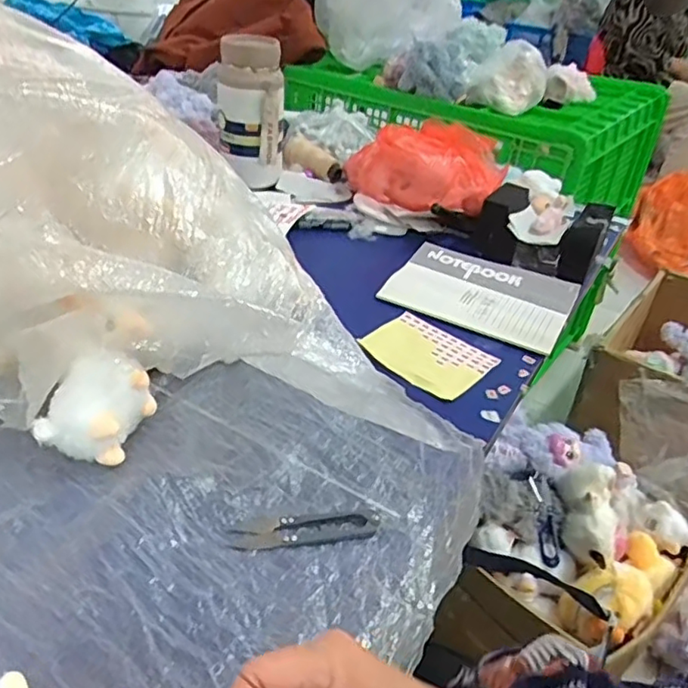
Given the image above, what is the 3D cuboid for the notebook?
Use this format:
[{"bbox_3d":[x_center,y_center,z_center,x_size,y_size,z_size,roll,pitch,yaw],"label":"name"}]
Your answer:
[{"bbox_3d":[0.162,-0.063,0.719,0.200,0.012,0.147,22,46,19],"label":"notebook"}]

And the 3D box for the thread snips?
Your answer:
[{"bbox_3d":[-0.026,0.128,0.418,0.100,0.007,0.025,-3,36,-12],"label":"thread snips"}]

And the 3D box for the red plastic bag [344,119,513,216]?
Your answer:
[{"bbox_3d":[0.115,-0.249,0.883,0.230,0.115,0.140,9,34,3],"label":"red plastic bag"}]

